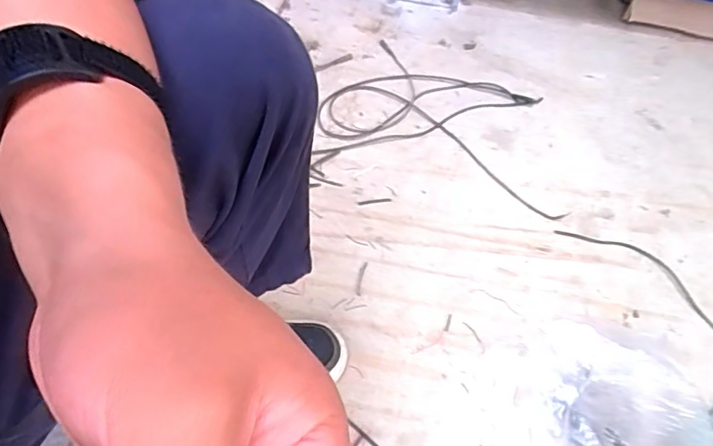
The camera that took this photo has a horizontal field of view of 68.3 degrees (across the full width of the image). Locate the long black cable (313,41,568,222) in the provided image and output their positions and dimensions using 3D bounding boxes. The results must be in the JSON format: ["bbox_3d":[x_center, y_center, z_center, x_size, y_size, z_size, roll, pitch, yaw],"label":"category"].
[{"bbox_3d":[0.148,-0.178,0.908,0.406,0.016,0.284,16,61,8],"label":"long black cable"}]

